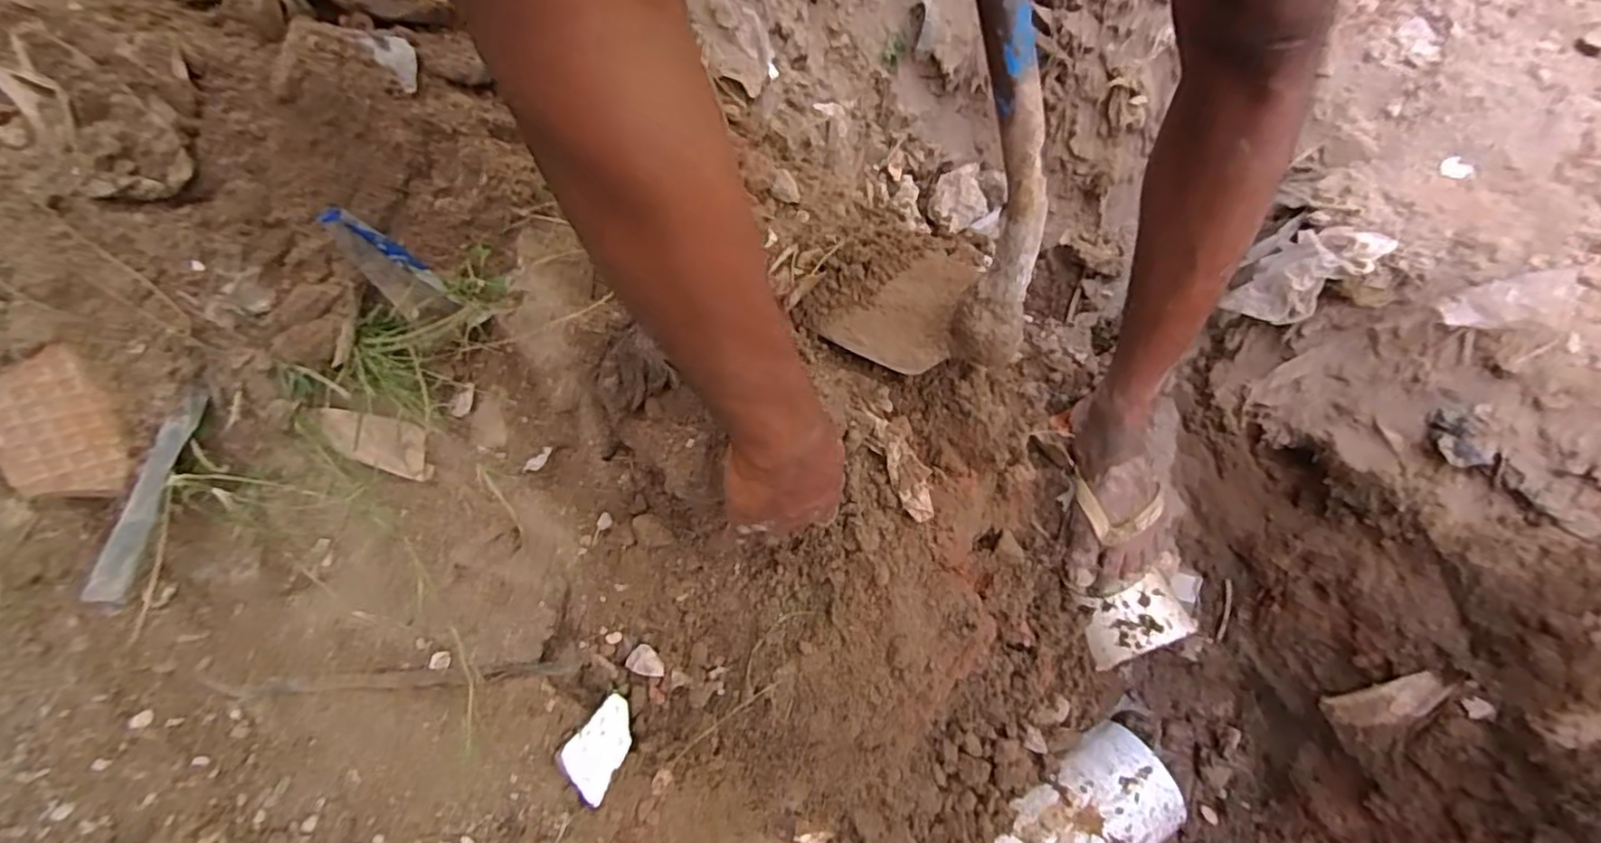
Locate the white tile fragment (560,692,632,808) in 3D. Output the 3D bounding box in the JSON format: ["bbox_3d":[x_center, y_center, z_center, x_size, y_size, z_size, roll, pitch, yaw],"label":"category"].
[{"bbox_3d":[-0.149,0.246,0.512,0.045,0.004,0.065,49,46,-5],"label":"white tile fragment"}]

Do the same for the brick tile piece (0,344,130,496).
[{"bbox_3d":[-0.395,0.005,0.355,0.004,0.077,0.048,-9,16,23],"label":"brick tile piece"}]

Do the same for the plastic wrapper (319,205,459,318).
[{"bbox_3d":[-0.268,-0.103,0.441,0.039,0.086,0.024,-3,49,39],"label":"plastic wrapper"}]

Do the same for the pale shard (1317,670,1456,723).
[{"bbox_3d":[0.559,0.267,0.645,0.004,0.107,0.032,7,54,-27],"label":"pale shard"}]

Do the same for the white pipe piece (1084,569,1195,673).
[{"bbox_3d":[0.356,0.212,0.718,0.109,0.055,0.067,-19,59,-12],"label":"white pipe piece"}]

